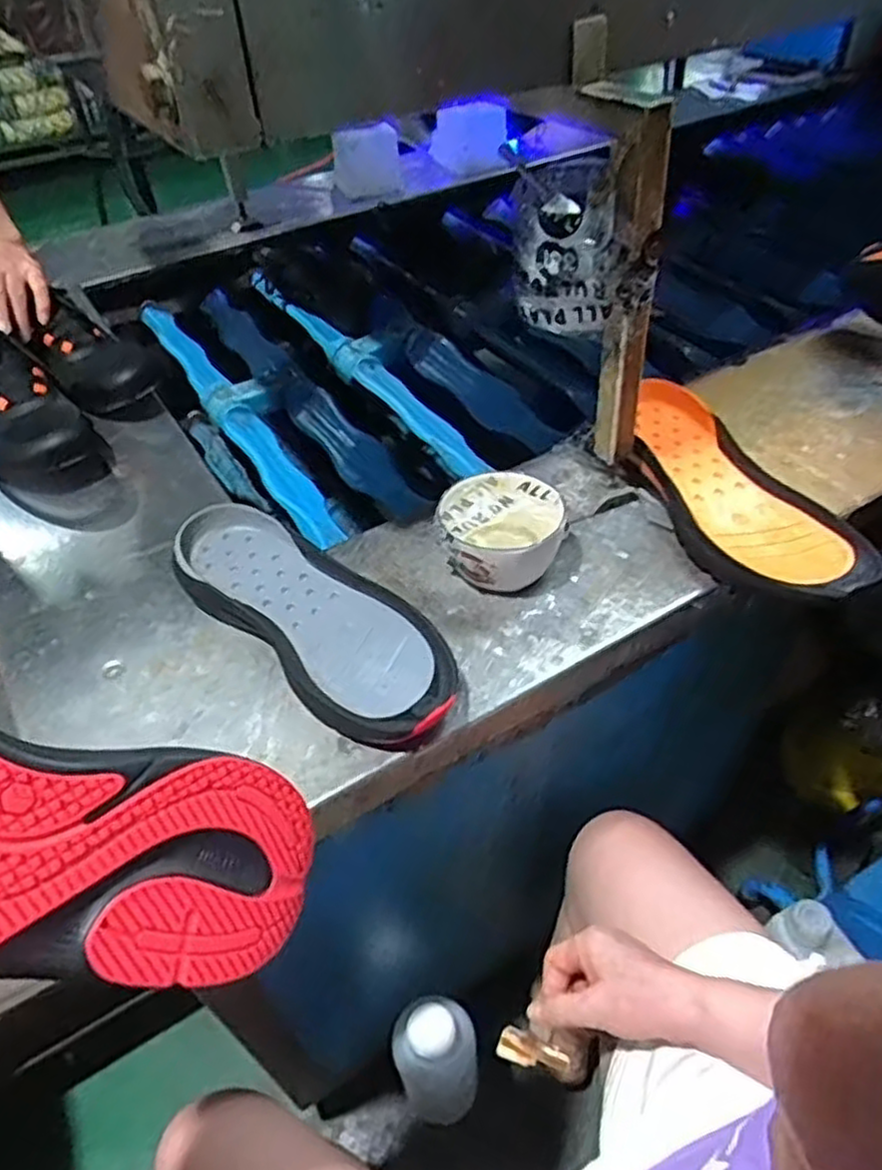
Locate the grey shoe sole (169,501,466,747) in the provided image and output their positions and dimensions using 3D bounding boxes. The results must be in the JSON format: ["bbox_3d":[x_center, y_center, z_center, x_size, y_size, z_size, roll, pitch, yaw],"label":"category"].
[{"bbox_3d":[-0.101,0.025,0.605,0.287,0.045,0.109,34,56,31],"label":"grey shoe sole"}]

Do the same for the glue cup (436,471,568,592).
[{"bbox_3d":[0.051,-0.040,0.645,0.099,0.067,0.099,-2,46,2],"label":"glue cup"}]

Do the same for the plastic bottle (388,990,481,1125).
[{"bbox_3d":[-0.004,0.569,0.890,0.088,0.278,0.074,-11,46,-7],"label":"plastic bottle"}]

